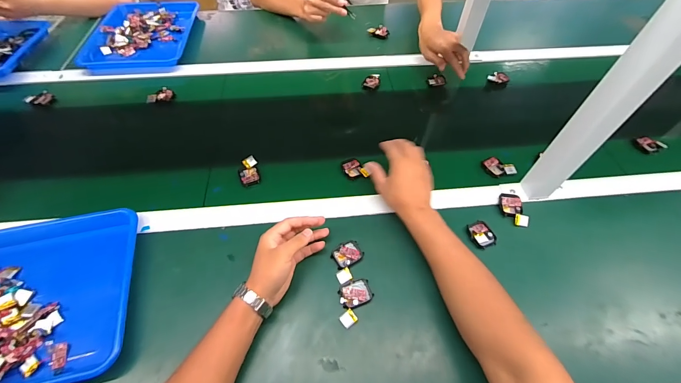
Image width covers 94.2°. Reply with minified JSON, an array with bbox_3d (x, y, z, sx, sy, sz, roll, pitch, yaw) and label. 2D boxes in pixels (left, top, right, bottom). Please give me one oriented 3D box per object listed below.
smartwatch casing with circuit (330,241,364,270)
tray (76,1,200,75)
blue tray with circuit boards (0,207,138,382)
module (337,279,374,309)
[{"bbox_3d":[0.011,0.102,0.513,0.048,0.007,0.039,-28,60,-19],"label":"smartwatch casing with circuit"},{"bbox_3d":[-0.555,-0.432,0.877,0.270,0.045,0.303,-4,55,-4],"label":"tray"},{"bbox_3d":[-0.477,0.163,0.455,0.330,0.041,0.260,-11,56,-8],"label":"blue tray with circuit boards"},{"bbox_3d":[0.023,0.153,0.476,0.048,0.008,0.040,-13,56,-9],"label":"module"}]

